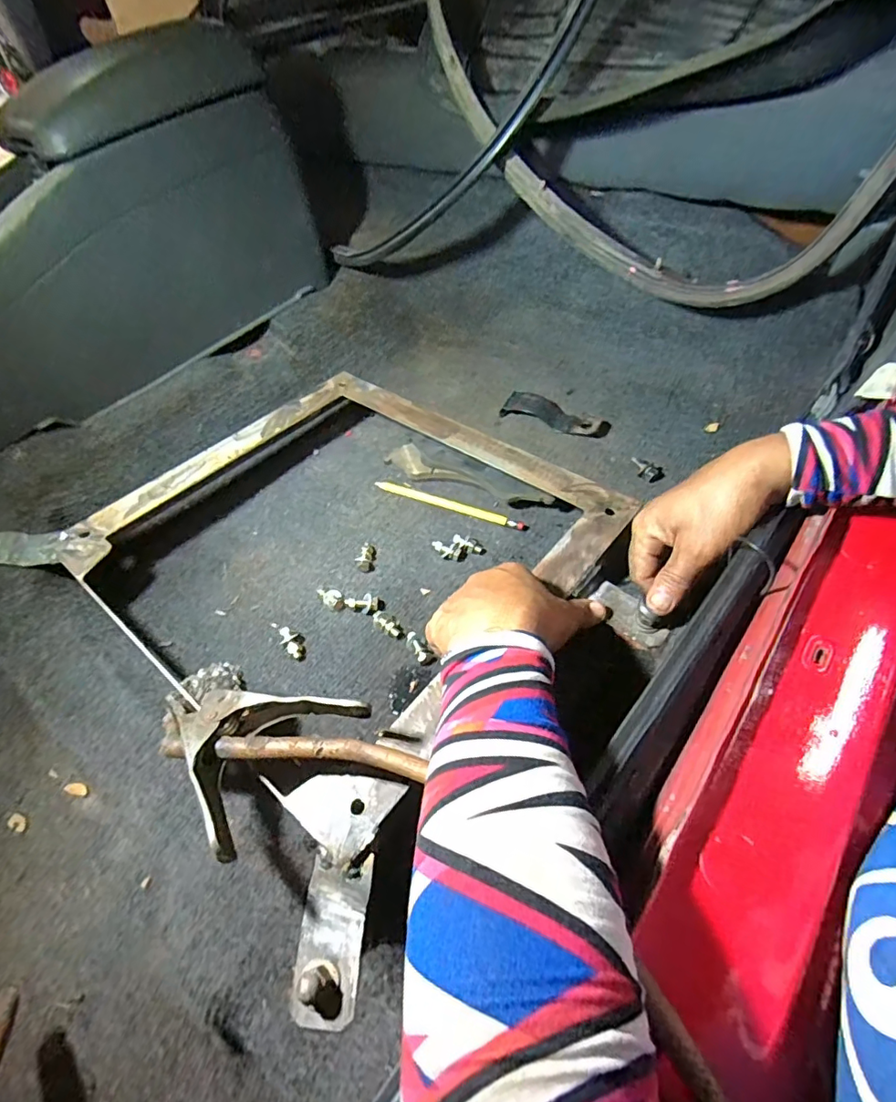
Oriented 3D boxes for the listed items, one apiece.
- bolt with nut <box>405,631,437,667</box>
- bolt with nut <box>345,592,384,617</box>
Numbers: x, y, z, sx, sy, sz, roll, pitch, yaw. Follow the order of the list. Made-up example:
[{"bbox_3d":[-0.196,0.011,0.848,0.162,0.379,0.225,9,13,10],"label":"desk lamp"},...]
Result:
[{"bbox_3d":[-0.025,0.087,0.452,0.013,0.011,0.034,-34,56,-20],"label":"bolt with nut"},{"bbox_3d":[-0.076,0.047,0.478,0.031,0.016,0.019,9,55,13],"label":"bolt with nut"}]

